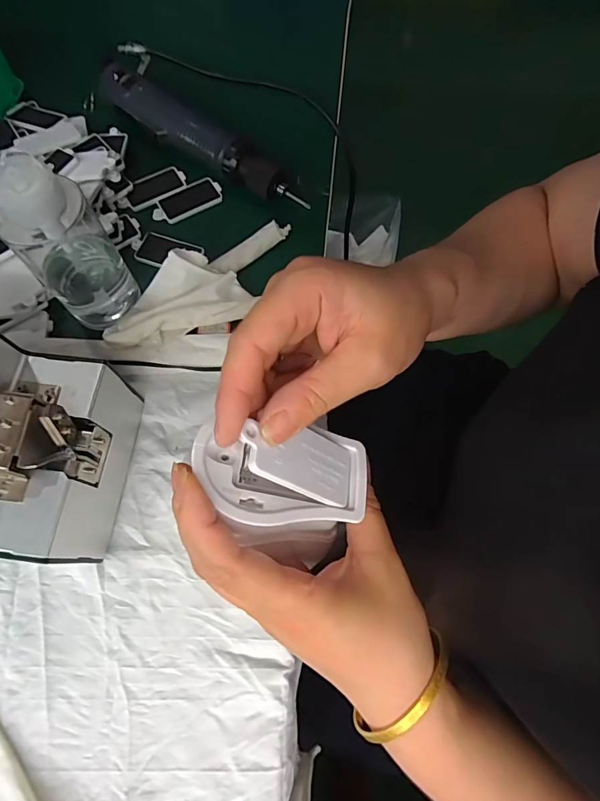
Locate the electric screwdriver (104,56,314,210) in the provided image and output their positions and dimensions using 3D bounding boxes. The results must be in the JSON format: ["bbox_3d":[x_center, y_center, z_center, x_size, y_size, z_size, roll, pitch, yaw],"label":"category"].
[{"bbox_3d":[-0.100,-0.262,0.428,0.254,0.035,0.044,37,74,11],"label":"electric screwdriver"}]

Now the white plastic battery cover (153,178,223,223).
[{"bbox_3d":[-0.113,-0.199,0.426,0.070,0.005,0.035,-30,74,-11],"label":"white plastic battery cover"}]

